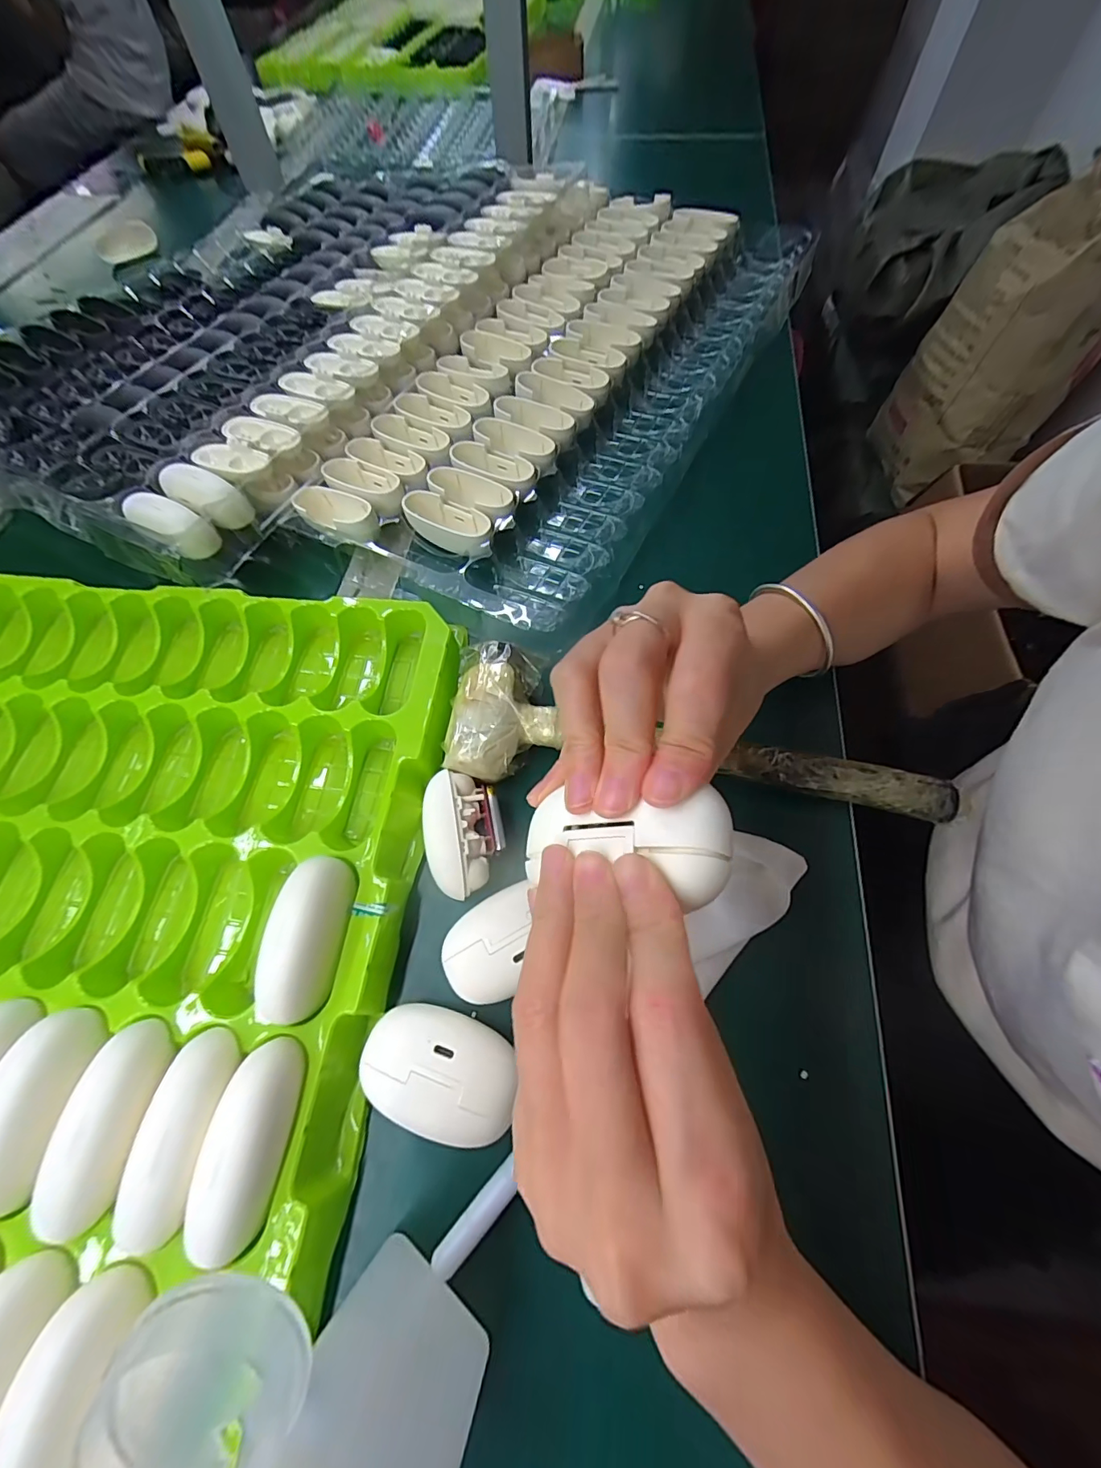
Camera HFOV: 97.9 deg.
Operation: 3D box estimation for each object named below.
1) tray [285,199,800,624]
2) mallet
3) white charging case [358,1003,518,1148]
[{"bbox_3d":[0.040,-0.343,0.430,0.239,0.034,0.551,25,69,13],"label":"tray"},{"bbox_3d":[0.075,0.016,0.256,0.267,0.034,0.073,14,67,8],"label":"mallet"},{"bbox_3d":[-0.047,0.145,0.208,0.063,0.027,0.042,14,67,8],"label":"white charging case"}]

